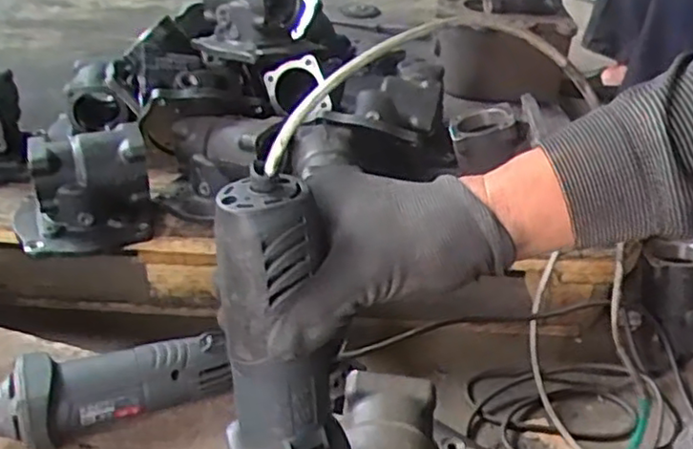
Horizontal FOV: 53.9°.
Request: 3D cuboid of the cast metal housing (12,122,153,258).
[{"bbox_3d":[-0.302,-0.045,0.780,0.155,0.108,0.118,-8,35,-18],"label":"cast metal housing"}]

